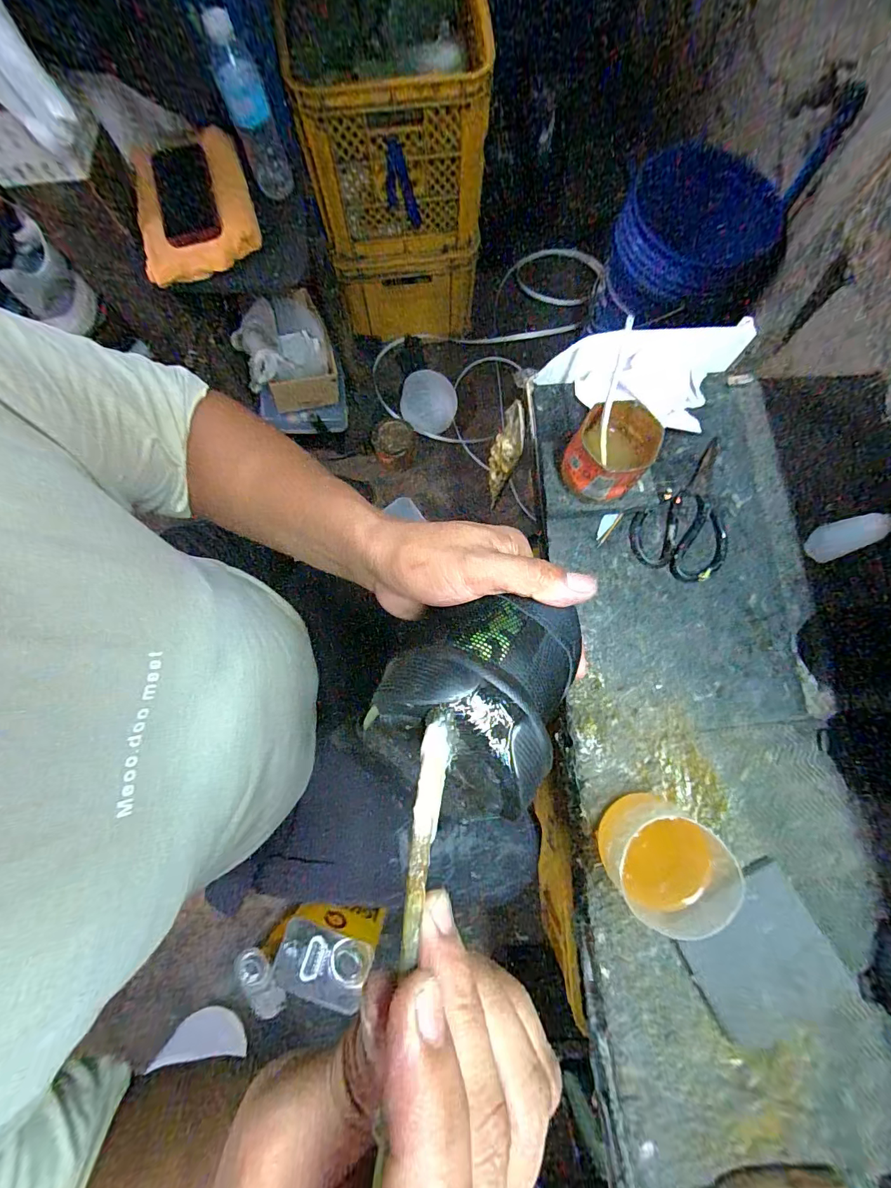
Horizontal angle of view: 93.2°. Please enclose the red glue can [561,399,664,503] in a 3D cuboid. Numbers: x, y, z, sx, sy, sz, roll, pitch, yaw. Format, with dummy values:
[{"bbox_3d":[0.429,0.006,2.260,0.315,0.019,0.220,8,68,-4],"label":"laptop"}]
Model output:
[{"bbox_3d":[0.170,-0.145,0.438,0.078,0.068,0.084,0,79,1],"label":"red glue can"}]

